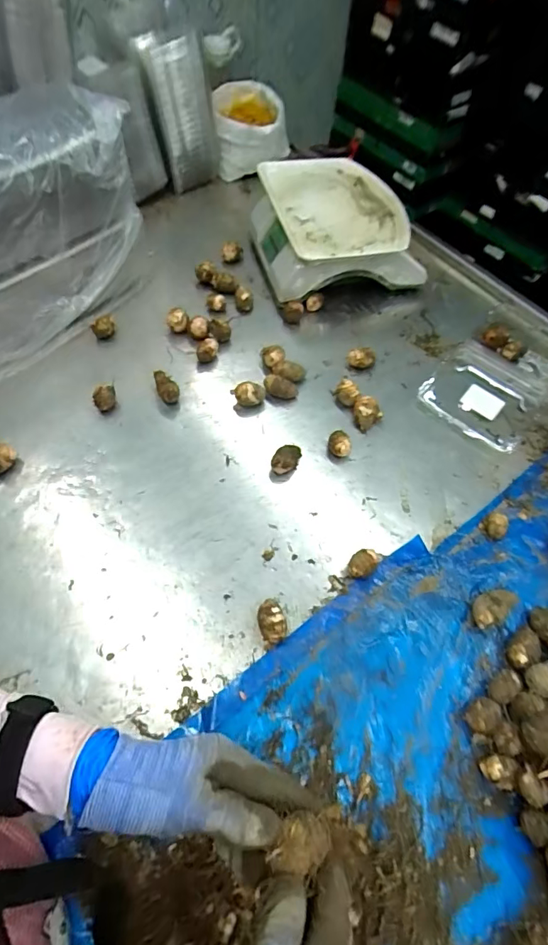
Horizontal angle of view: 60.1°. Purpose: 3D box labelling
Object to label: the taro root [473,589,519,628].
[{"bbox_3d":[0.280,0.168,0.599,0.073,0.032,0.036,-29,66,-20],"label":"taro root"}]

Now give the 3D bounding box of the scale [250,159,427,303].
[{"bbox_3d":[0.113,-0.453,0.905,0.278,0.127,0.278,-14,61,-12],"label":"scale"}]

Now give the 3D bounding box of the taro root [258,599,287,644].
[{"bbox_3d":[-0.003,0.182,0.578,0.032,0.033,0.048,-5,60,-8],"label":"taro root"}]

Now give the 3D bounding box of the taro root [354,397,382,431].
[{"bbox_3d":[0.146,-0.095,0.752,0.039,0.033,0.042,2,59,-3],"label":"taro root"}]

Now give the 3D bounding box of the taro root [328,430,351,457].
[{"bbox_3d":[0.100,-0.041,0.723,0.035,0.032,0.032,2,59,-3],"label":"taro root"}]

